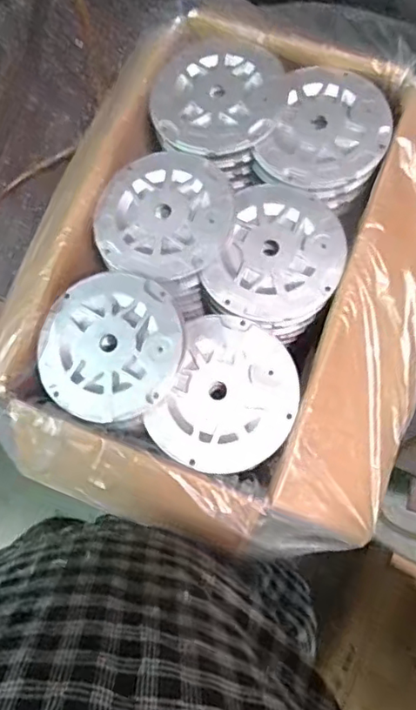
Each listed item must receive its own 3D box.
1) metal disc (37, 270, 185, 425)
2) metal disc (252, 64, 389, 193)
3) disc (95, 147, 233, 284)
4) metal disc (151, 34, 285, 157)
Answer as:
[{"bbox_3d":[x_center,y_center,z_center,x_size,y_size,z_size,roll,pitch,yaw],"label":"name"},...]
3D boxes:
[{"bbox_3d":[-0.089,-0.009,0.524,0.128,0.021,0.134,0,75,2],"label":"metal disc"},{"bbox_3d":[0.118,-0.221,0.566,0.113,0.014,0.126,22,77,7],"label":"metal disc"},{"bbox_3d":[-0.042,-0.137,0.557,0.126,0.012,0.133,0,75,2],"label":"disc"},{"bbox_3d":[0.007,-0.261,0.583,0.121,0.012,0.131,0,75,2],"label":"metal disc"}]

